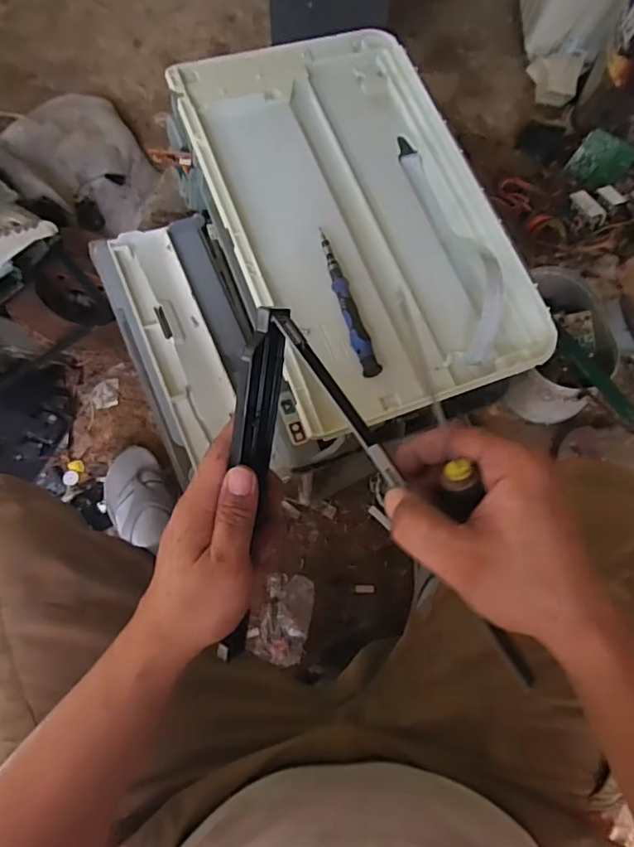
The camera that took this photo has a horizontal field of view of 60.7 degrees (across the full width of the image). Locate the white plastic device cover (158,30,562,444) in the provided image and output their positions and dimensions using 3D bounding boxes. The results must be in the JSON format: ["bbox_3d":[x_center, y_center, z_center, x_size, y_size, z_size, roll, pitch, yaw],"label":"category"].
[{"bbox_3d":[0.039,-0.210,0.547,0.255,0.066,0.432,-20,72,-7],"label":"white plastic device cover"}]

